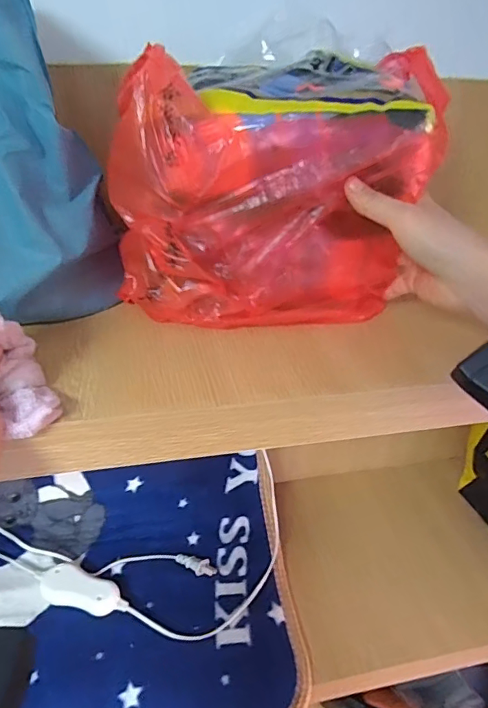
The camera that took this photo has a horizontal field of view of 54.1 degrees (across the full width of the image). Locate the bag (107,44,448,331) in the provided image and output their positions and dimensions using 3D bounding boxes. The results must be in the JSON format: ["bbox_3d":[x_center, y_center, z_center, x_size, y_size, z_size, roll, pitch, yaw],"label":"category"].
[{"bbox_3d":[0.027,-0.131,0.403,0.258,0.192,0.115,-4,30,-11],"label":"bag"}]

